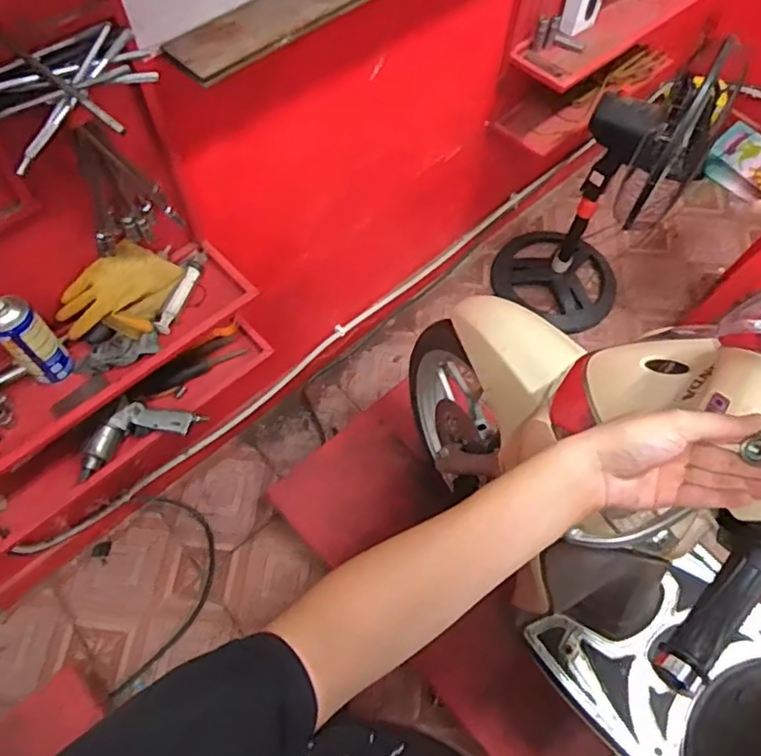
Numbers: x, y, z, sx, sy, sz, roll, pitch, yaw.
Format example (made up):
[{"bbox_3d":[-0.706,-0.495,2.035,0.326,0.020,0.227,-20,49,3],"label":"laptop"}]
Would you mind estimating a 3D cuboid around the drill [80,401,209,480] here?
[{"bbox_3d":[-0.434,0.089,1.079,0.228,0.047,0.079,-24,65,-13],"label":"drill"}]

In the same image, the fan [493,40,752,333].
[{"bbox_3d":[0.585,-0.496,1.644,0.357,0.781,0.377,0,62,-1],"label":"fan"}]

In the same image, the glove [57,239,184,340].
[{"bbox_3d":[-0.415,-0.132,0.983,0.095,0.095,0.199,41,68,19],"label":"glove"}]

